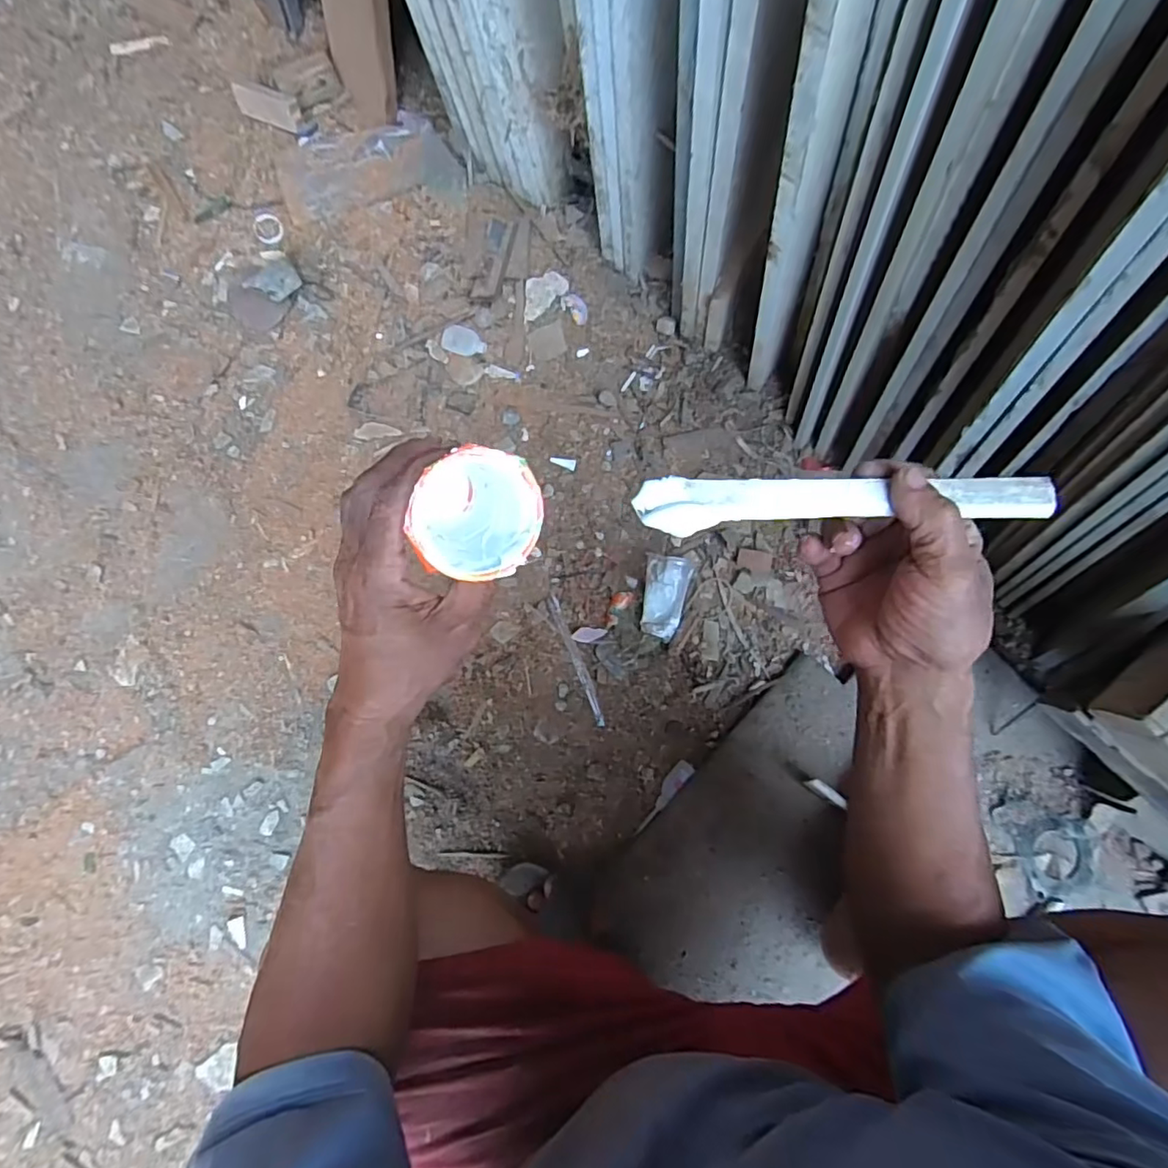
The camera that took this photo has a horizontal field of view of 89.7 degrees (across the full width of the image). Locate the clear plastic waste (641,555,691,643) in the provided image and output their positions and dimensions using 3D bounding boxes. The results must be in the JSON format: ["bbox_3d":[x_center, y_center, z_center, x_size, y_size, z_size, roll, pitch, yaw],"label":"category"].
[{"bbox_3d":[0.103,0.016,0.736,0.057,0.042,0.102,7,84,-1],"label":"clear plastic waste"}]

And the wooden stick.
[{"bbox_3d":[0.147,-0.044,0.319,0.243,0.009,0.028,-2,84,-10],"label":"wooden stick"}]

